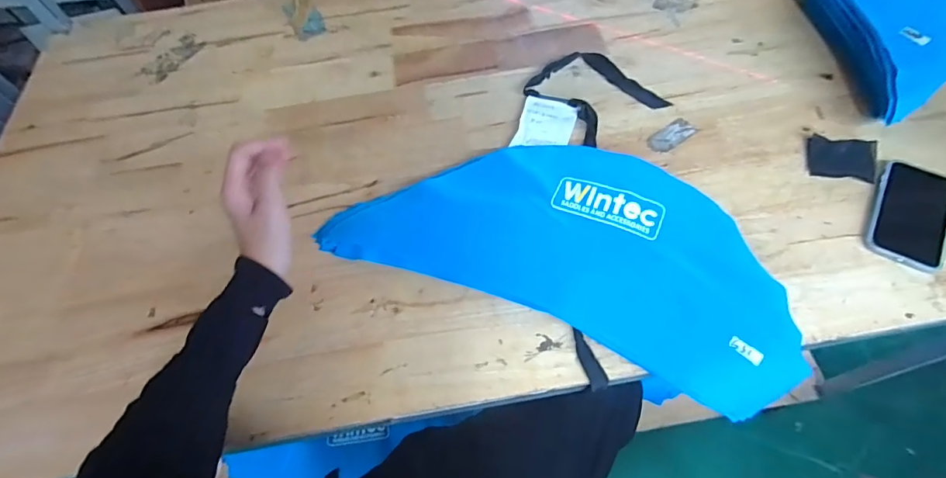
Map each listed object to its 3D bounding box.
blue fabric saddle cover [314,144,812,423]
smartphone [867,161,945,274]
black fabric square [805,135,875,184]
[{"bbox_3d":[0.109,-0.008,0.537,0.516,0.041,0.250,22,65,15],"label":"blue fabric saddle cover"},{"bbox_3d":[0.521,-0.032,0.535,0.077,0.012,0.146,26,66,16],"label":"smartphone"},{"bbox_3d":[0.478,-0.105,0.585,0.075,0.004,0.066,13,64,18],"label":"black fabric square"}]

